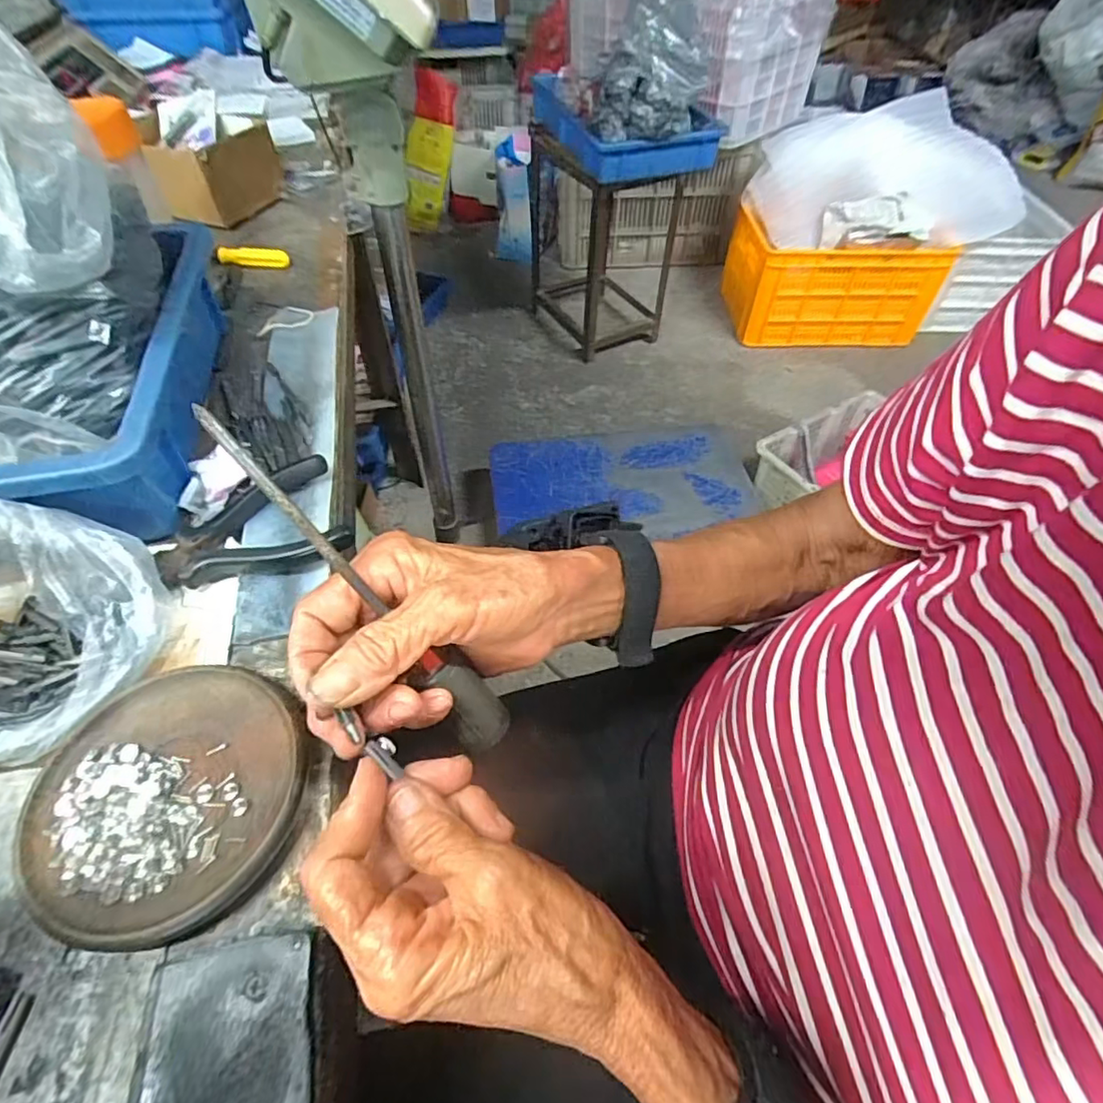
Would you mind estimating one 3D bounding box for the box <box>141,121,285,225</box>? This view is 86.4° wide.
[{"bbox_3d":[-0.349,-0.402,0.621,0.084,0.067,0.114,10,52,8],"label":"box"}]

